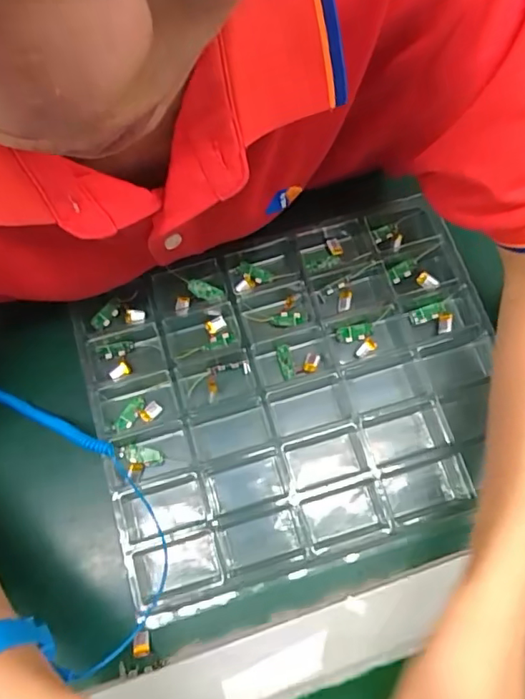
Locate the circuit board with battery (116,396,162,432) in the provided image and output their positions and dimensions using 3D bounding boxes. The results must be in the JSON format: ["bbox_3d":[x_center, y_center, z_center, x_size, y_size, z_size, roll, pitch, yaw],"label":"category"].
[{"bbox_3d":[-0.094,0.049,0.404,0.034,0.004,0.021,-43,78,-12],"label":"circuit board with battery"}]

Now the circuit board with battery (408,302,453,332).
[{"bbox_3d":[0.129,-0.024,0.413,0.028,0.014,0.027,-9,73,-3],"label":"circuit board with battery"}]

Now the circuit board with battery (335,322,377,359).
[{"bbox_3d":[0.071,-0.007,0.410,0.027,0.005,0.026,-13,74,-4],"label":"circuit board with battery"}]

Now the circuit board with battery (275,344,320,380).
[{"bbox_3d":[0.027,0.008,0.406,0.030,0.005,0.026,-8,74,-2],"label":"circuit board with battery"}]

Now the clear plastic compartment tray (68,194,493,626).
[{"bbox_3d":[0.026,0.027,0.392,0.292,0.023,0.240,-17,75,-4],"label":"clear plastic compartment tray"}]

